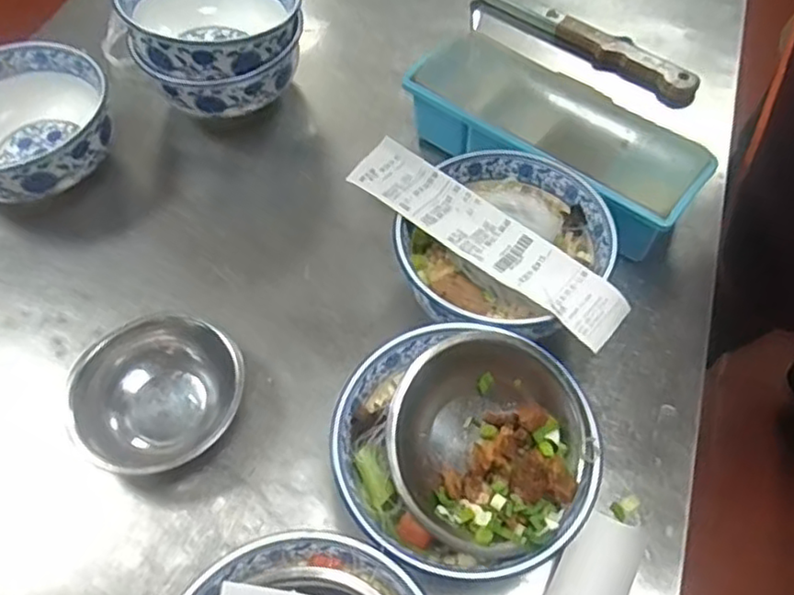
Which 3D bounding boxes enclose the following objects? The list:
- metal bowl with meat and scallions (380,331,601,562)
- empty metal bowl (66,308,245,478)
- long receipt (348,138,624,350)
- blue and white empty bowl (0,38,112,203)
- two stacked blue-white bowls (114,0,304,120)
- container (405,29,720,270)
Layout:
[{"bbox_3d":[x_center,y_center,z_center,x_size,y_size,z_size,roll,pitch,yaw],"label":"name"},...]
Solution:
[{"bbox_3d":[0.058,0.092,0.431,0.137,0.050,0.137,5,69,-13],"label":"metal bowl with meat and scallions"},{"bbox_3d":[-0.184,0.075,0.525,0.124,0.045,0.126,-1,57,1],"label":"empty metal bowl"},{"bbox_3d":[0.067,-0.049,0.531,0.244,0.009,0.054,39,67,18],"label":"long receipt"},{"bbox_3d":[-0.359,-0.157,0.653,0.157,0.086,0.156,-1,57,1],"label":"blue and white empty bowl"},{"bbox_3d":[-0.182,-0.264,0.698,0.165,0.116,0.160,-15,58,-9],"label":"two stacked blue-white bowls"},{"bbox_3d":[0.142,-0.145,0.640,0.281,0.071,0.112,35,64,21],"label":"container"}]

